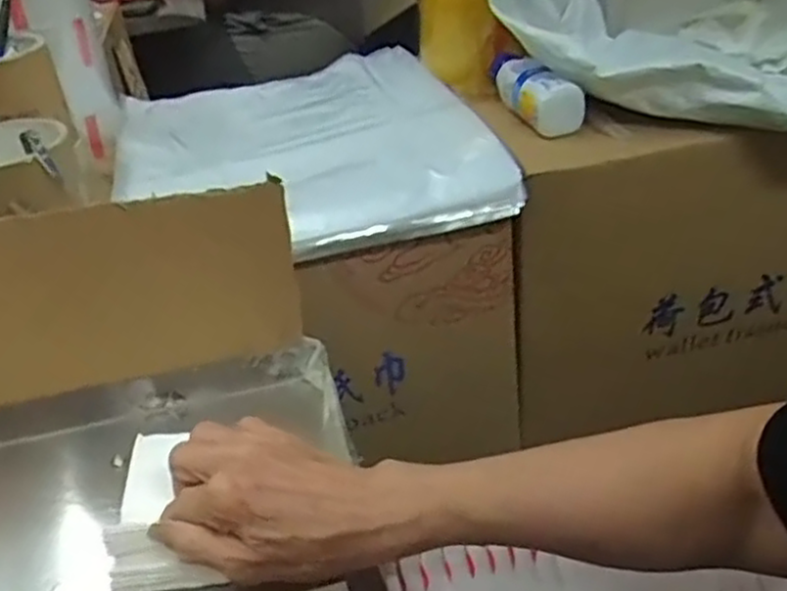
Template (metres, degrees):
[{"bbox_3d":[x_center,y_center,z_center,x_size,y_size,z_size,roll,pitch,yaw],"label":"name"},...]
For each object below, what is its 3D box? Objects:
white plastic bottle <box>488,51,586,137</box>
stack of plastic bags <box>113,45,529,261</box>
[{"bbox_3d":[0.132,-0.205,0.731,0.046,0.054,0.146,-13,35,-9],"label":"white plastic bottle"},{"bbox_3d":[-0.097,-0.153,0.750,0.338,0.055,0.361,-11,35,-7],"label":"stack of plastic bags"}]

